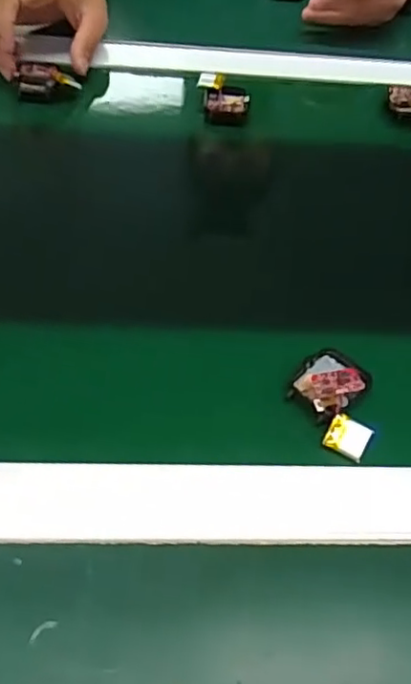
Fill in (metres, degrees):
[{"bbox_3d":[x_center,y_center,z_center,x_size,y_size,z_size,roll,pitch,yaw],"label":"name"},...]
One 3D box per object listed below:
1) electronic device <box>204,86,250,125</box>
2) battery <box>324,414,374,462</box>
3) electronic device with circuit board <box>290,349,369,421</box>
[{"bbox_3d":[0.018,-0.205,0.535,0.038,0.016,0.034,6,50,0],"label":"electronic device"},{"bbox_3d":[0.078,0.051,0.336,0.022,0.004,0.020,30,82,8],"label":"battery"},{"bbox_3d":[0.071,0.024,0.357,0.037,0.012,0.045,38,58,24],"label":"electronic device with circuit board"}]

